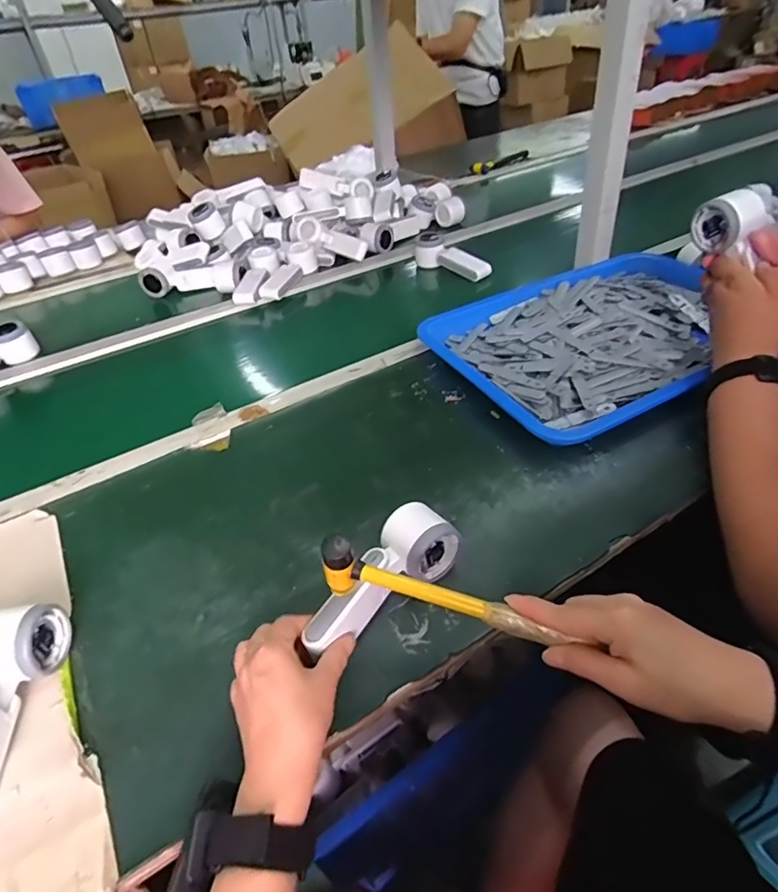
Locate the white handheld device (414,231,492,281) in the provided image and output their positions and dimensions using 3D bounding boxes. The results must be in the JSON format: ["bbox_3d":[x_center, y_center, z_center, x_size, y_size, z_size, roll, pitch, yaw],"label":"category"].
[{"bbox_3d":[0.118,-0.360,1.004,0.051,0.046,0.171,-29,45,-24],"label":"white handheld device"}]

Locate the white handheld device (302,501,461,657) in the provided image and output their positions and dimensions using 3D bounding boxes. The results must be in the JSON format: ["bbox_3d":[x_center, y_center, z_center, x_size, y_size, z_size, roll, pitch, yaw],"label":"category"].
[{"bbox_3d":[-0.008,0.117,0.462,0.057,0.043,0.163,29,53,35],"label":"white handheld device"}]

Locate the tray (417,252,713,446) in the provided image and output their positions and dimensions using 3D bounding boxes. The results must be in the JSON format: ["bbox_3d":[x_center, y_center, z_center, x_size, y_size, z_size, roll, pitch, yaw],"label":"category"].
[{"bbox_3d":[0.308,-0.163,0.752,0.459,0.050,0.353,-22,42,-18],"label":"tray"}]

